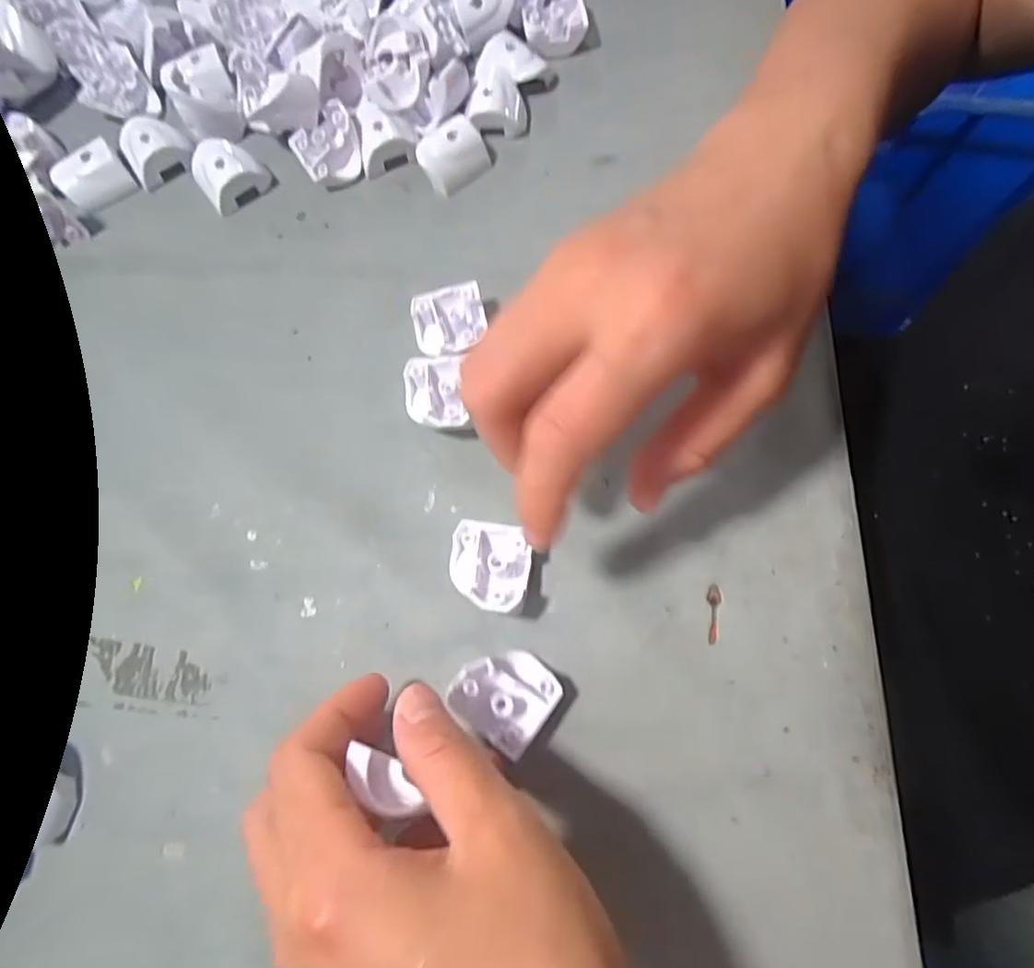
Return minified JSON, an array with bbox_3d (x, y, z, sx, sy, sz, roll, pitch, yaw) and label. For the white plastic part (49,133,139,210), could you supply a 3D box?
[{"bbox_3d":[-0.206,-0.149,0.293,0.031,0.015,0.023,-34,75,-10],"label":"white plastic part"}]

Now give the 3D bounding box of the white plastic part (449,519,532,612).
[{"bbox_3d":[-0.011,0.031,0.228,0.030,0.017,0.032,7,72,3],"label":"white plastic part"}]

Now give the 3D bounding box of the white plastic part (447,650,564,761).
[{"bbox_3d":[-0.004,0.074,0.213,0.032,0.016,0.031,38,76,11],"label":"white plastic part"}]

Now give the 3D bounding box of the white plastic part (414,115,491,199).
[{"bbox_3d":[-0.032,-0.159,0.291,0.032,0.018,0.031,-37,76,-11],"label":"white plastic part"}]

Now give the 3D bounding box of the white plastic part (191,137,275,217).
[{"bbox_3d":[-0.139,-0.152,0.292,0.031,0.015,0.030,-33,75,-10],"label":"white plastic part"}]

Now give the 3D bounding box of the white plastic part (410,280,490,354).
[{"bbox_3d":[-0.029,-0.068,0.262,0.030,0.019,0.030,-14,73,-4],"label":"white plastic part"}]

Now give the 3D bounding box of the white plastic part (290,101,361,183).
[{"bbox_3d":[-0.091,-0.163,0.291,0.029,0.020,0.030,0,72,0],"label":"white plastic part"}]

